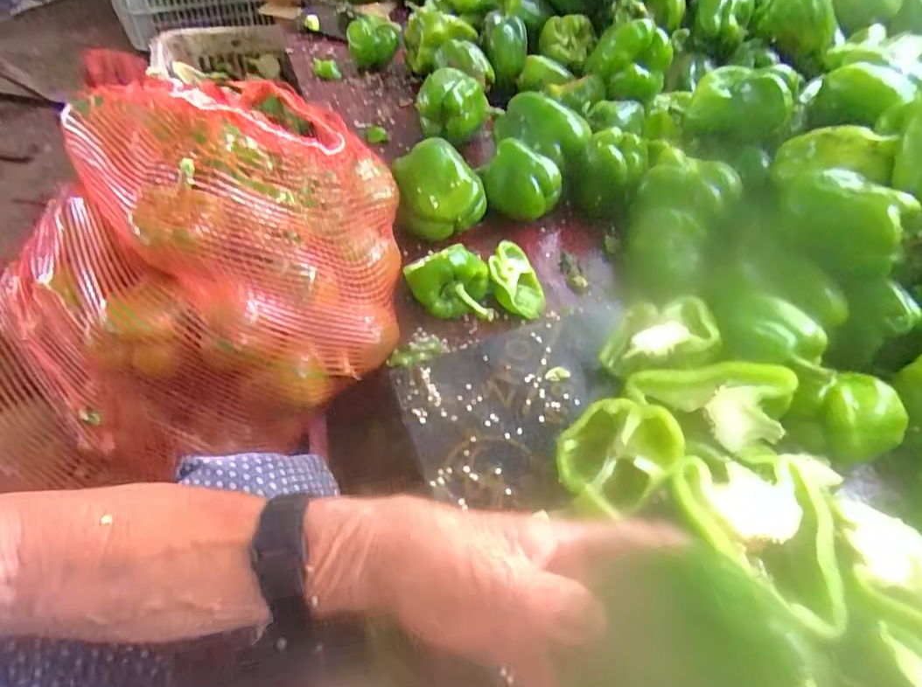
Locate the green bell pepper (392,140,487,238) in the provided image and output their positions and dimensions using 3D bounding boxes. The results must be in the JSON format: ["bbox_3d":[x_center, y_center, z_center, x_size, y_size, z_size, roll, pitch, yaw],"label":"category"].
[{"bbox_3d":[-0.021,-0.154,0.571,0.084,0.069,0.069,-6,53,-11],"label":"green bell pepper"}]

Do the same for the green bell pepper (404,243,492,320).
[{"bbox_3d":[-0.010,-0.056,0.511,0.078,0.051,0.046,6,52,-1],"label":"green bell pepper"}]

